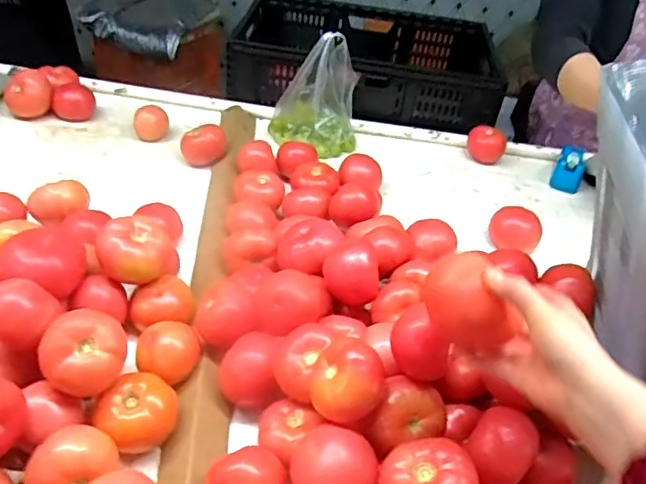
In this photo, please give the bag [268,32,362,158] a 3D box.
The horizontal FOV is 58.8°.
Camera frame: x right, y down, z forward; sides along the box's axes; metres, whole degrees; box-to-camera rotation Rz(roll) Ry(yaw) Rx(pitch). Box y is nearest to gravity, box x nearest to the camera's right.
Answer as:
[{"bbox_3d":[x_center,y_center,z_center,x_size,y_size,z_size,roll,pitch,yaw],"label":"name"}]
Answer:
[{"bbox_3d":[-0.012,-0.292,1.156,0.175,0.207,0.093,2,38,-7],"label":"bag"}]

